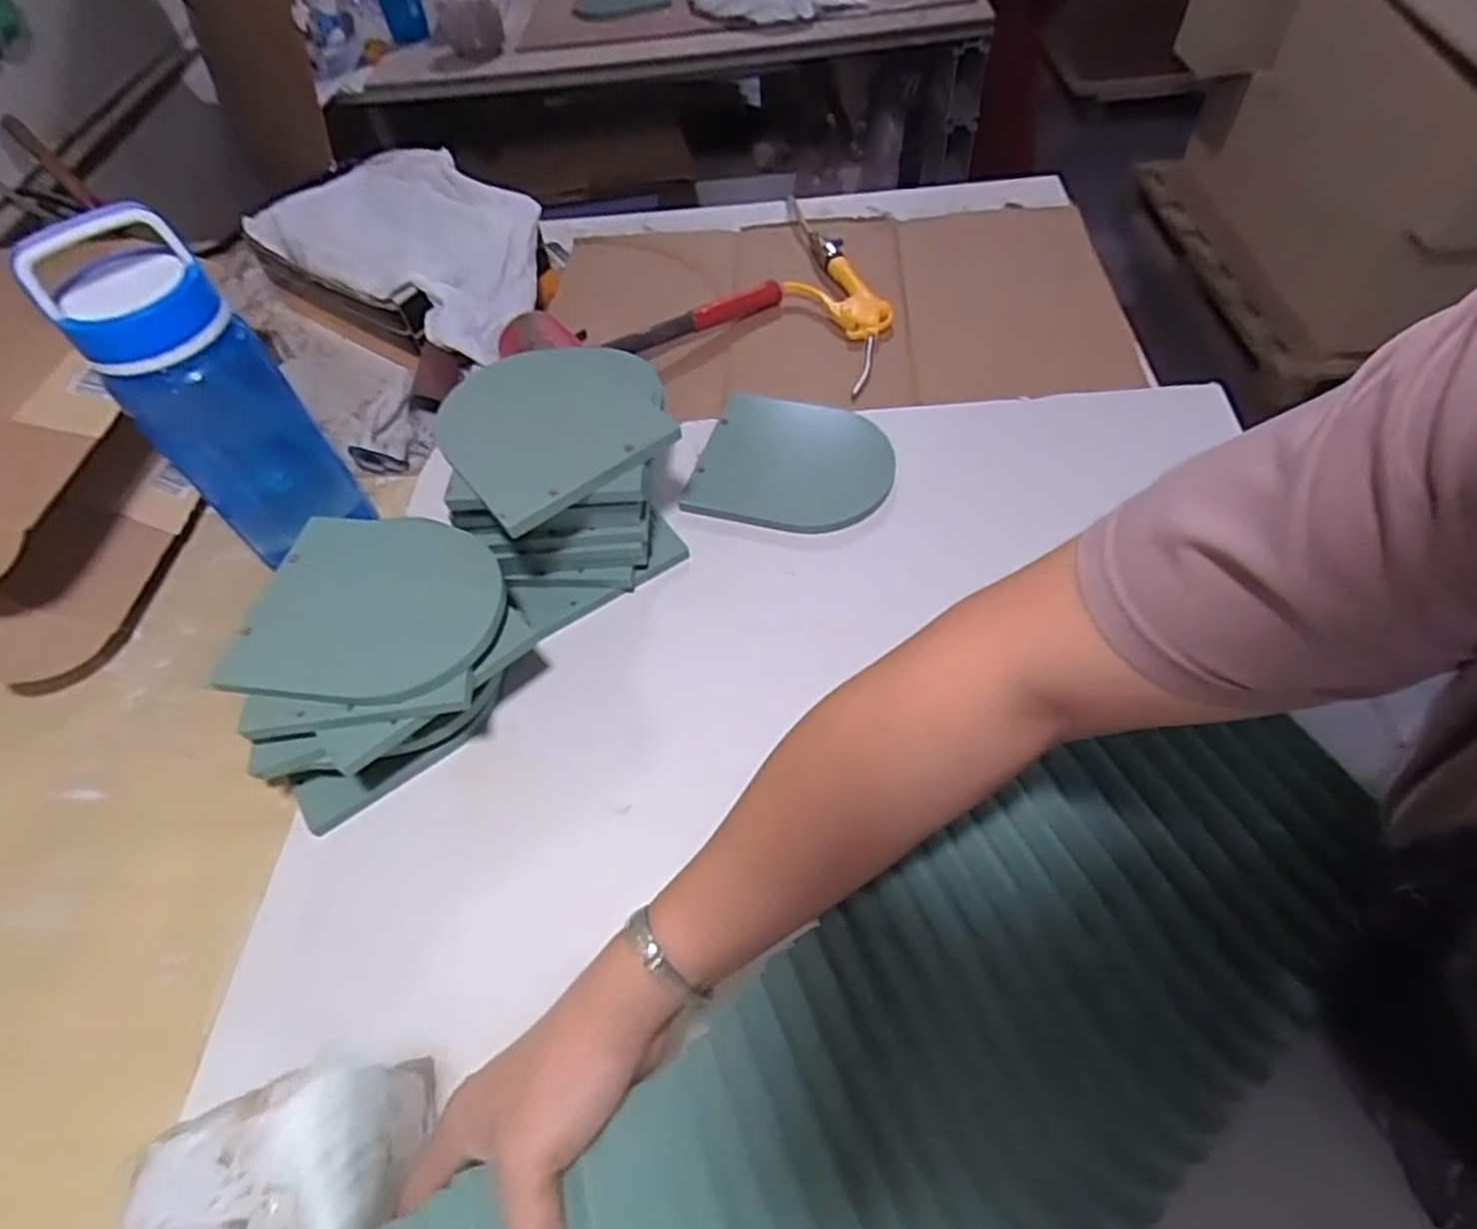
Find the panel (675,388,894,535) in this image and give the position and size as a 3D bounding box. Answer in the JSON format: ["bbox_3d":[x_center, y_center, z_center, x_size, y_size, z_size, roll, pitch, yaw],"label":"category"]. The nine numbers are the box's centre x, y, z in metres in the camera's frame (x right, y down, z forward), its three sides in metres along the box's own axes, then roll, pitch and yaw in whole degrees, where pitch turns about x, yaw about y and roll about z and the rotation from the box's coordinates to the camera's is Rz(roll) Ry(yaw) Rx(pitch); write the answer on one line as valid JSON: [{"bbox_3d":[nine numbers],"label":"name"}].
[{"bbox_3d":[0.051,-0.134,0.689,0.167,0.016,0.146,13,61,11],"label":"panel"}]

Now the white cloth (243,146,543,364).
[{"bbox_3d":[-0.359,-0.422,0.862,0.383,0.062,0.230,32,64,24],"label":"white cloth"}]

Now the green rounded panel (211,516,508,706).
[{"bbox_3d":[-0.249,-0.006,0.530,0.162,0.009,0.157,10,52,3],"label":"green rounded panel"}]

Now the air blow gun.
[{"bbox_3d":[0.110,-0.344,0.833,0.098,0.030,0.284,-15,54,-6],"label":"air blow gun"}]

